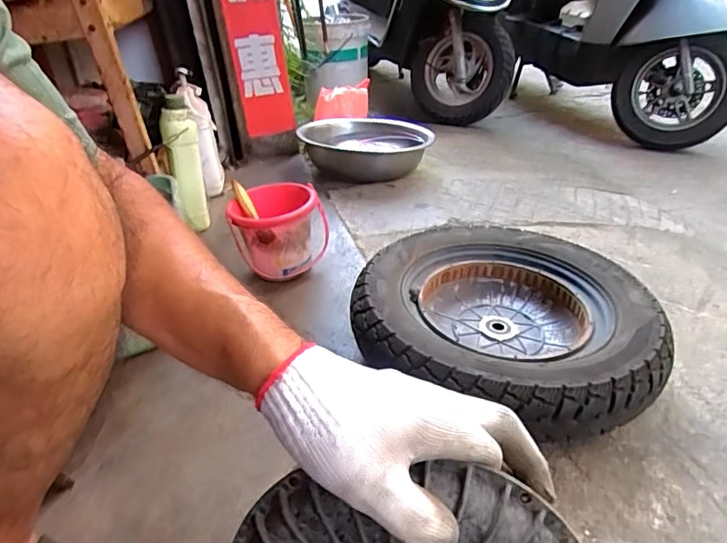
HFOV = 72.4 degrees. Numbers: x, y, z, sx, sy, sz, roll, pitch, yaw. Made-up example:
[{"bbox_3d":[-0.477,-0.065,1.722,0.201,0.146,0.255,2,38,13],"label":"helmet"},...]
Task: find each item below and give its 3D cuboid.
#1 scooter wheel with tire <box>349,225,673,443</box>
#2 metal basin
[{"bbox_3d":[0.204,0.050,0.678,0.370,0.095,0.339,-4,32,3],"label":"scooter wheel with tire"},{"bbox_3d":[0.009,-0.326,1.365,0.327,0.126,0.346,-4,32,3],"label":"metal basin"}]

